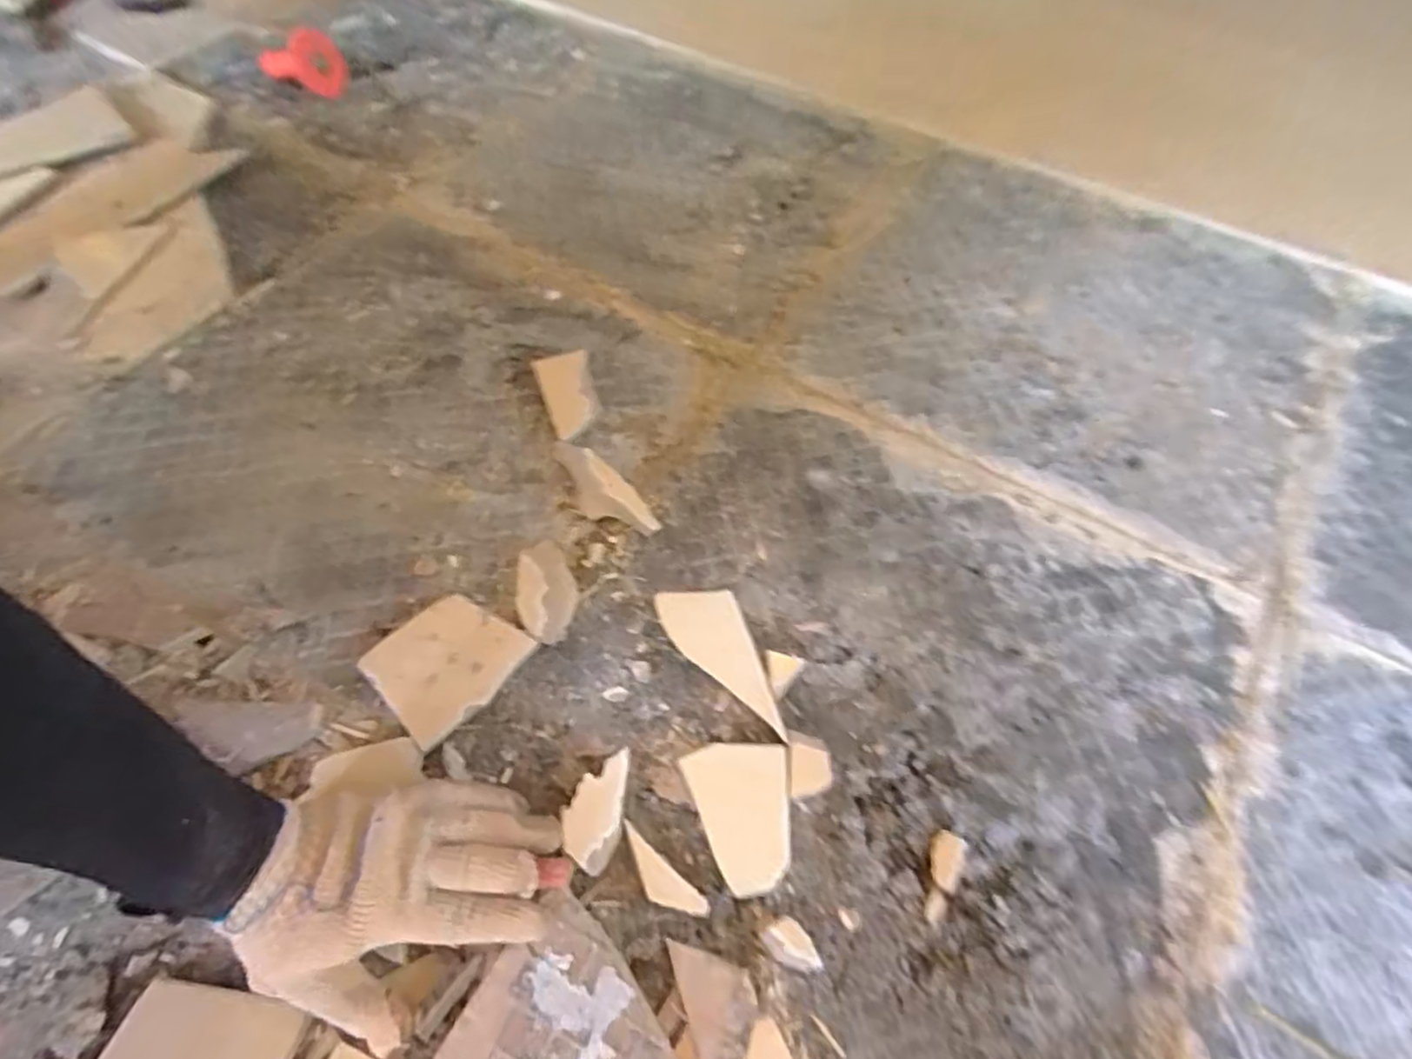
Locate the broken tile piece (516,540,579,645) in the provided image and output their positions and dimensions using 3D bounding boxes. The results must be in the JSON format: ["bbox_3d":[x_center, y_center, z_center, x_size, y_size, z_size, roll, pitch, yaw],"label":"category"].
[{"bbox_3d":[-0.130,0.049,0.544,0.047,0.010,0.090,-9,59,-7],"label":"broken tile piece"}]

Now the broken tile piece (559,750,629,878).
[{"bbox_3d":[-0.075,0.189,0.452,0.038,0.014,0.074,4,58,1],"label":"broken tile piece"}]

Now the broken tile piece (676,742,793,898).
[{"bbox_3d":[0.020,0.193,0.451,0.069,0.013,0.091,2,58,0],"label":"broken tile piece"}]

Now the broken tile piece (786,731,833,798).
[{"bbox_3d":[0.073,0.166,0.471,0.031,0.012,0.042,0,58,-1],"label":"broken tile piece"}]

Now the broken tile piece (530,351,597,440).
[{"bbox_3d":[-0.134,-0.130,0.643,0.051,0.016,0.098,-13,59,-9],"label":"broken tile piece"}]

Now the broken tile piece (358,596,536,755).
[{"bbox_3d":[-0.193,0.099,0.505,0.103,0.018,0.090,-39,66,-22],"label":"broken tile piece"}]

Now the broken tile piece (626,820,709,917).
[{"bbox_3d":[-0.033,0.226,0.436,0.072,0.009,0.022,38,65,20],"label":"broken tile piece"}]

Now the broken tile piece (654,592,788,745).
[{"bbox_3d":[0.010,0.101,0.510,0.059,0.008,0.131,-19,60,-12],"label":"broken tile piece"}]

